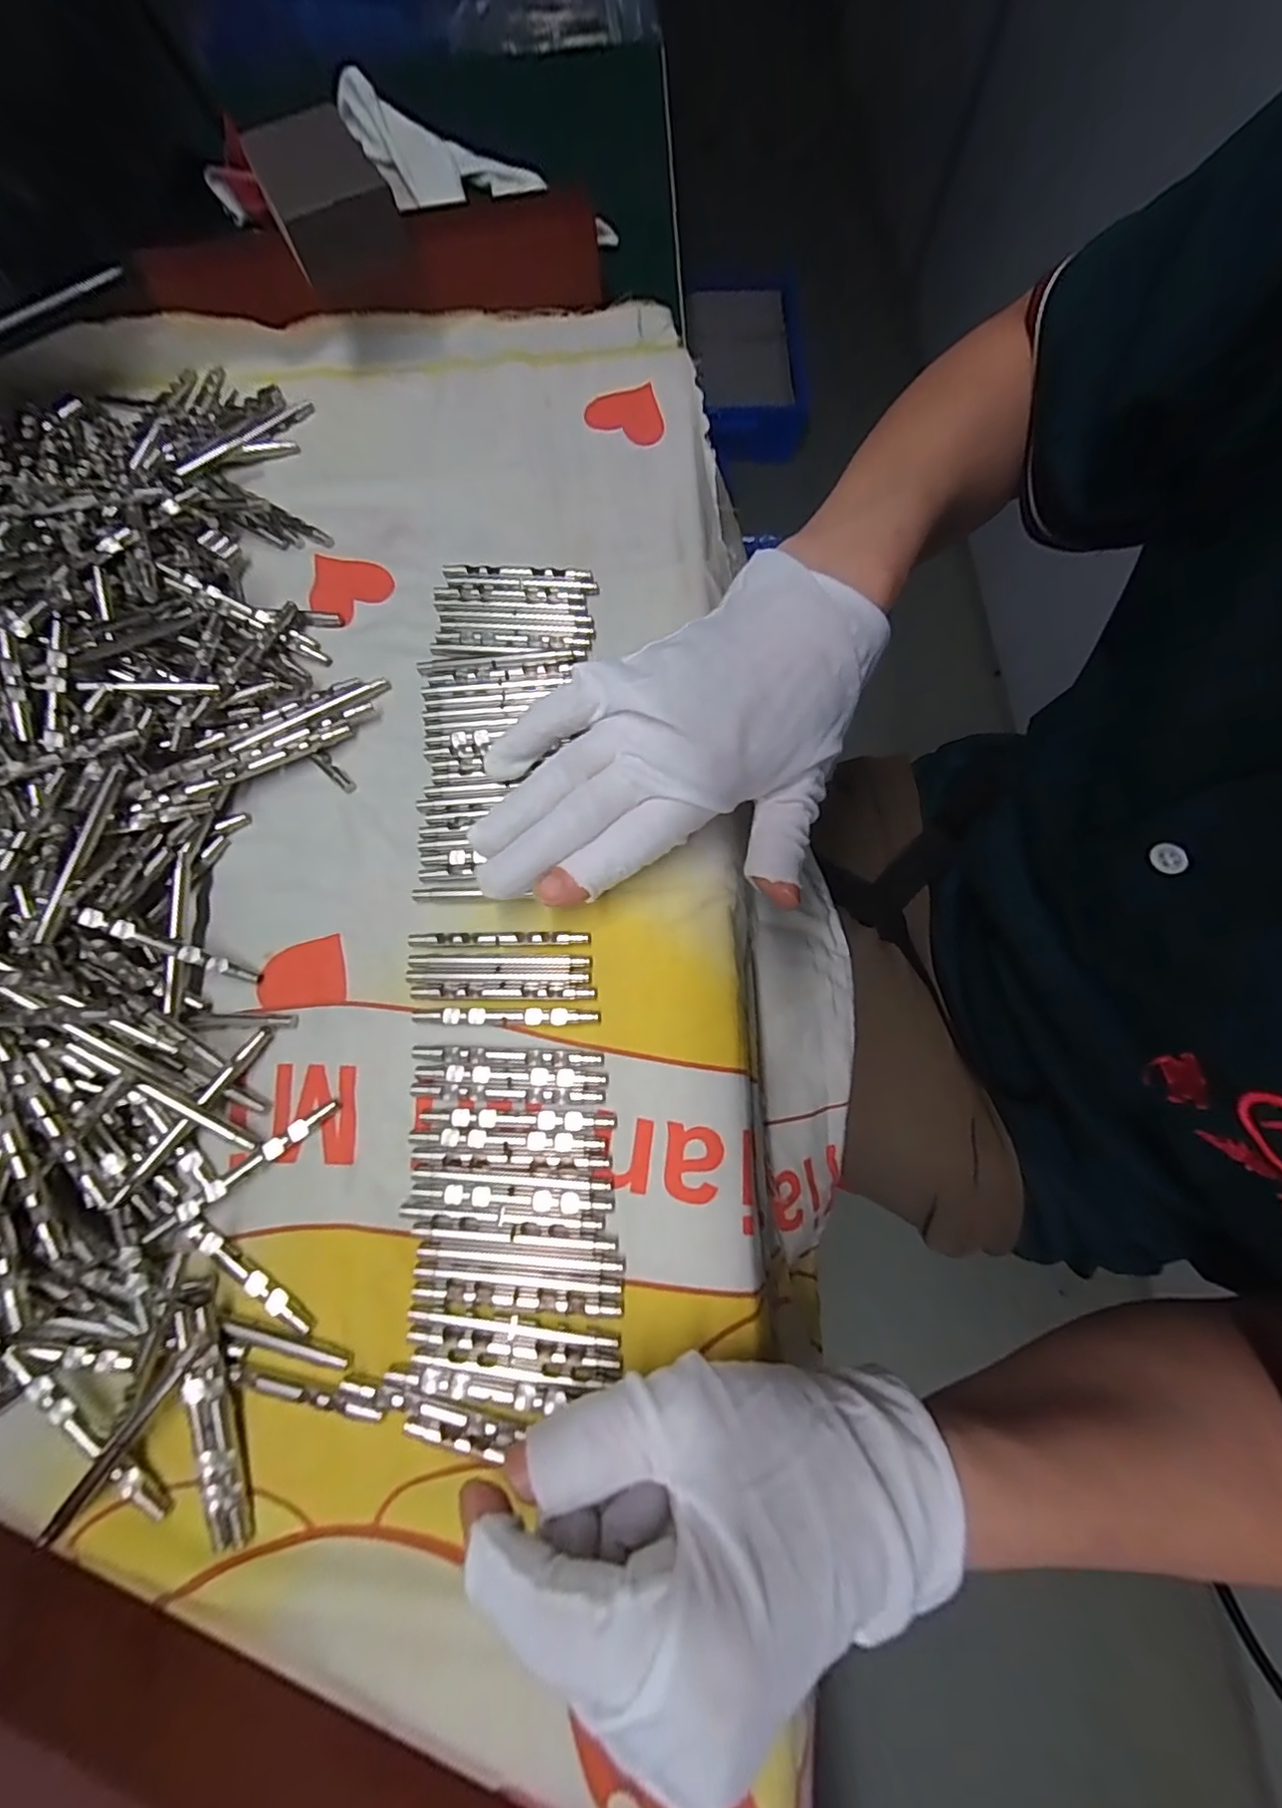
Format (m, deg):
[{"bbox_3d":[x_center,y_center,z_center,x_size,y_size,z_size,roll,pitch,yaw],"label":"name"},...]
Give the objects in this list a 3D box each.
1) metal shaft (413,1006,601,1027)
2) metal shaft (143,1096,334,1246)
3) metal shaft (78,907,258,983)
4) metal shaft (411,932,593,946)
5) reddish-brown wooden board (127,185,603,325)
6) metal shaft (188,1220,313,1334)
[{"bbox_3d":[-0.050,0.041,0.218,0.068,0.004,0.006,1,74,0],"label":"metal shaft"},{"bbox_3d":[-0.136,0.091,0.205,0.066,0.008,0.006,-37,77,-11],"label":"metal shaft"},{"bbox_3d":[-0.169,0.016,0.215,0.058,0.005,0.006,28,73,-23],"label":"metal shaft"},{"bbox_3d":[-0.054,0.013,0.226,0.068,0.004,0.005,-1,74,-1],"label":"metal shaft"},{"bbox_3d":[-0.133,-0.322,0.306,0.223,0.038,0.033,-11,74,-4],"label":"reddish-brown wooden board"},{"bbox_3d":[-0.130,0.124,0.197,0.053,0.004,0.006,33,76,9],"label":"metal shaft"}]

